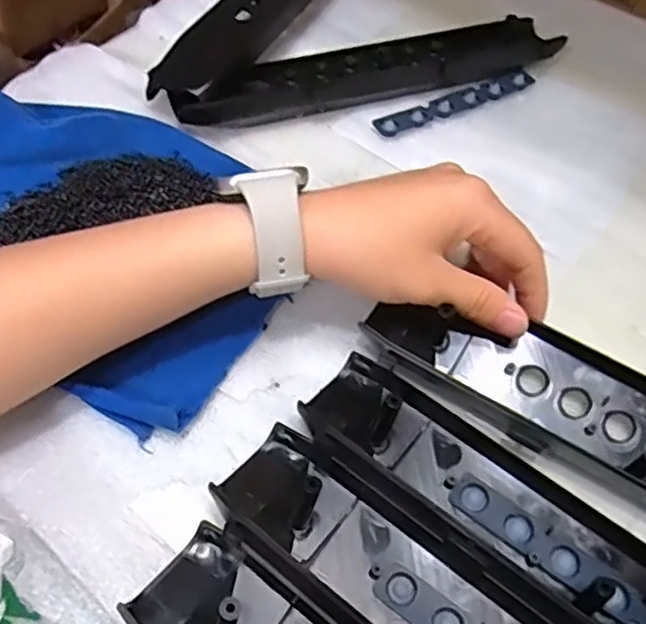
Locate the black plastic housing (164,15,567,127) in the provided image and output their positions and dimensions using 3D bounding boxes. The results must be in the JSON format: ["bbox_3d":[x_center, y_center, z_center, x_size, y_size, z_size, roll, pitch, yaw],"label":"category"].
[{"bbox_3d":[0.028,-0.165,0.445,0.259,0.027,0.055,-15,57,-11],"label":"black plastic housing"}]

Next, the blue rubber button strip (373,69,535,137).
[{"bbox_3d":[0.091,-0.142,0.443,0.125,0.004,0.018,-22,59,-16],"label":"blue rubber button strip"}]

